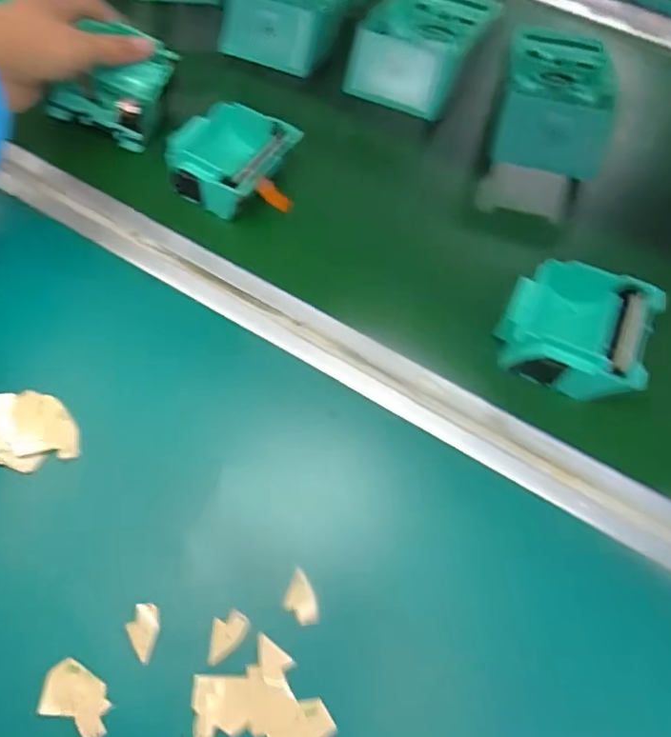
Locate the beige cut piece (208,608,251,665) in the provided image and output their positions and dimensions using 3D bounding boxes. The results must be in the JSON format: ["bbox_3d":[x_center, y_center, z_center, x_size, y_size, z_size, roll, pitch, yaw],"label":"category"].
[{"bbox_3d":[-0.057,0.136,0.282,0.016,0.004,0.026,27,65,15],"label":"beige cut piece"}]

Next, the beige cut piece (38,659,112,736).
[{"bbox_3d":[-0.125,0.161,0.271,0.037,0.006,0.024,21,64,12],"label":"beige cut piece"}]

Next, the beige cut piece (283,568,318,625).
[{"bbox_3d":[-0.019,0.121,0.290,0.016,0.005,0.026,-23,63,-11],"label":"beige cut piece"}]

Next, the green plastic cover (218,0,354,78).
[{"bbox_3d":[-0.027,-0.332,0.488,0.090,0.043,0.182,18,63,11],"label":"green plastic cover"}]

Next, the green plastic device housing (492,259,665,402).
[{"bbox_3d":[0.148,-0.024,0.347,0.082,0.034,0.073,19,63,11],"label":"green plastic device housing"}]

